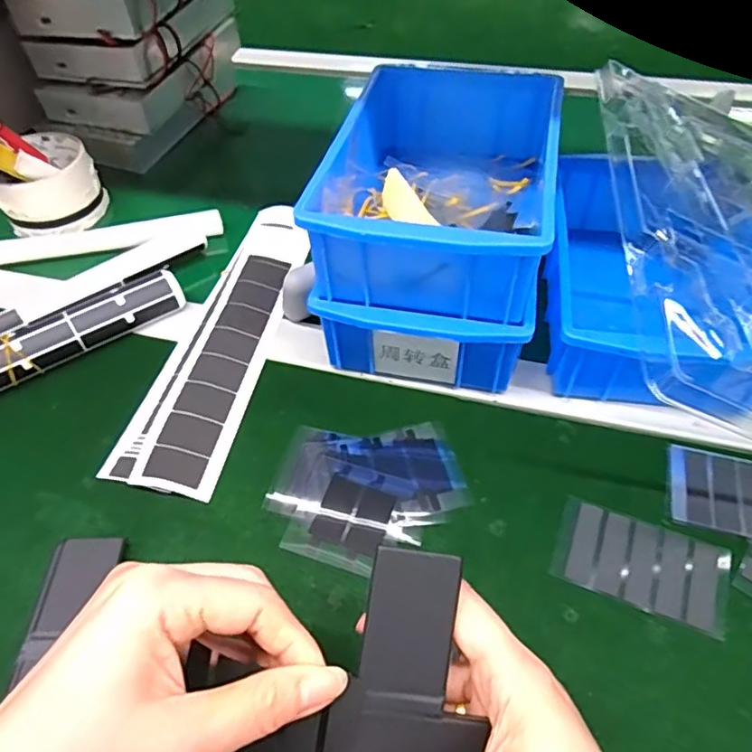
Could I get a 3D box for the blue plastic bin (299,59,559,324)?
[{"bbox_3d":[0.043,-0.128,0.379,0.130,0.068,0.206,9,52,10],"label":"blue plastic bin"}]

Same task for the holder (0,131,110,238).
[{"bbox_3d":[-0.296,-0.172,0.521,0.087,0.048,0.094,-29,55,-19],"label":"holder"}]

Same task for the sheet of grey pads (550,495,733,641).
[{"bbox_3d":[0.141,0.099,0.308,0.084,0.004,0.048,18,54,17],"label":"sheet of grey pads"}]

